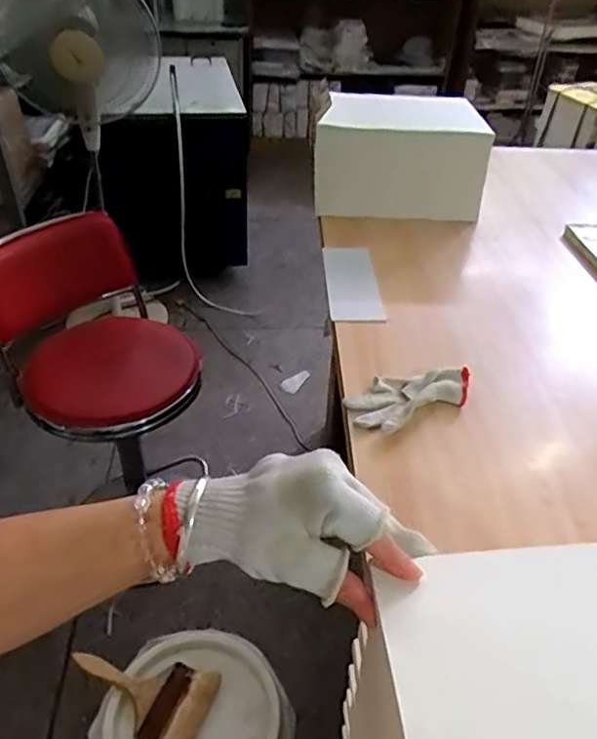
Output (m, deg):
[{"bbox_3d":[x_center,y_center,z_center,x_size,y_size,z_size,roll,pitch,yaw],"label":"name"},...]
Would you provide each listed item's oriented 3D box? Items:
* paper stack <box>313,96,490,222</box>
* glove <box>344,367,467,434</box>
[{"bbox_3d":[0.224,-0.496,1.372,0.380,0.234,0.209,1,39,-3],"label":"paper stack"},{"bbox_3d":[0.160,0.037,0.866,0.186,0.038,0.091,-16,43,-21],"label":"glove"}]

